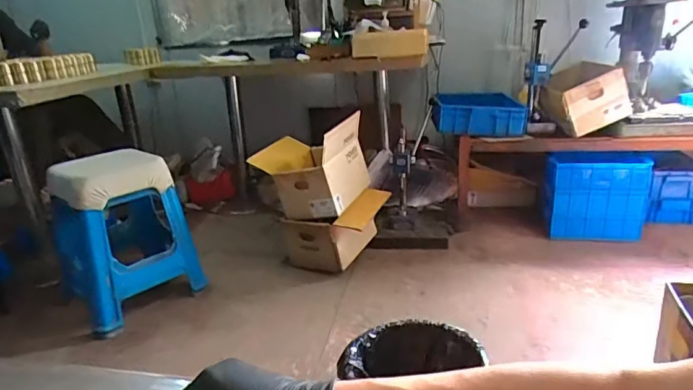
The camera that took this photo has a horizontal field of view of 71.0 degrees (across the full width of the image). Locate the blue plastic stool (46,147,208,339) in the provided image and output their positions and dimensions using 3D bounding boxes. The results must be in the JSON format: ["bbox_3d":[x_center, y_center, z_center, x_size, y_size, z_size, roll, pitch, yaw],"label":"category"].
[{"bbox_3d":[-0.767,0.108,1.653,0.371,0.507,0.417,-19,23,-36],"label":"blue plastic stool"}]

